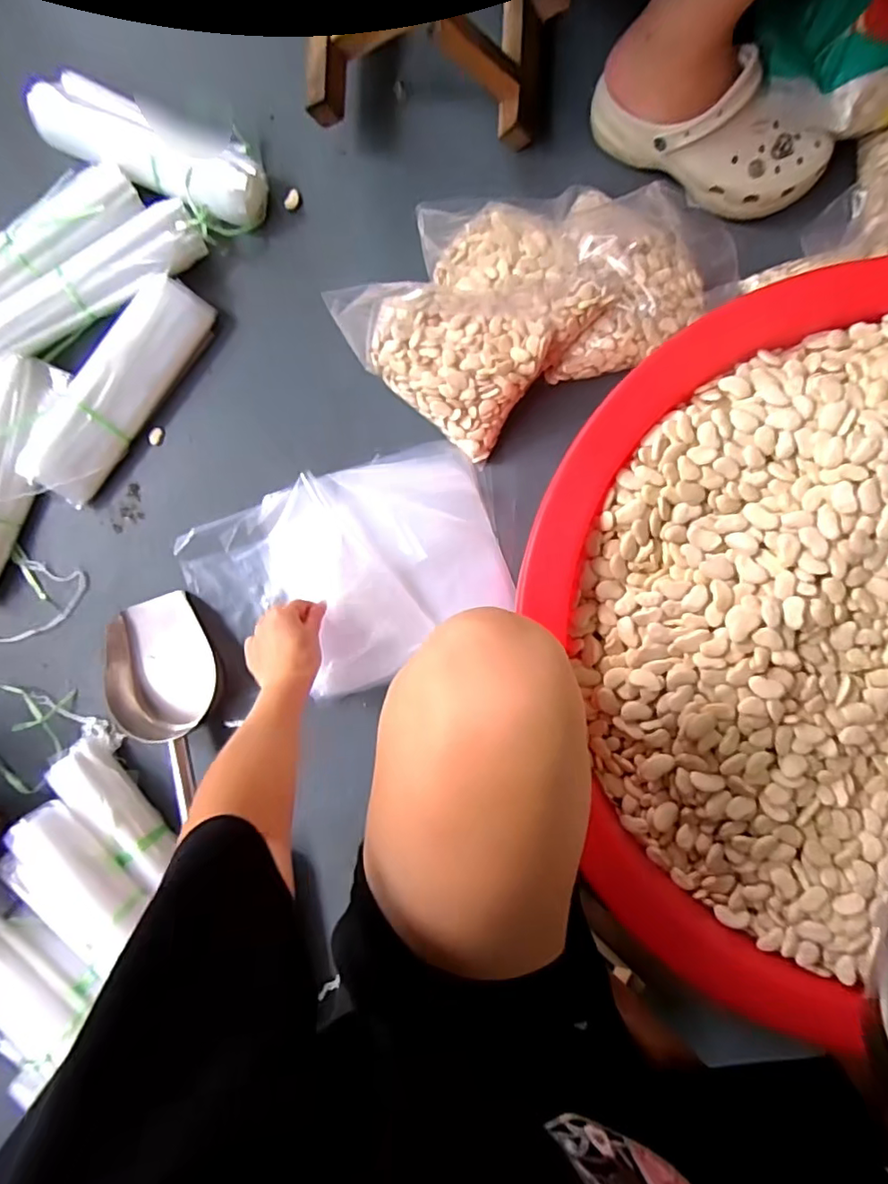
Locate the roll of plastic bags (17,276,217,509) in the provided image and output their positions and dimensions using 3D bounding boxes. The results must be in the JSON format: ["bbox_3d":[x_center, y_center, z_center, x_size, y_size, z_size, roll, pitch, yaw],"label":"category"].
[{"bbox_3d":[-0.386,-0.239,0.667,0.088,0.055,0.284,36,90,0],"label":"roll of plastic bags"}]

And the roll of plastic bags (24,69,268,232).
[{"bbox_3d":[-0.347,-0.519,0.668,0.281,0.053,0.091,23,89,3],"label":"roll of plastic bags"}]

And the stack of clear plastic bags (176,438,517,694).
[{"bbox_3d":[-0.107,-0.018,0.658,0.356,0.030,0.240,-21,85,1],"label":"stack of clear plastic bags"}]

